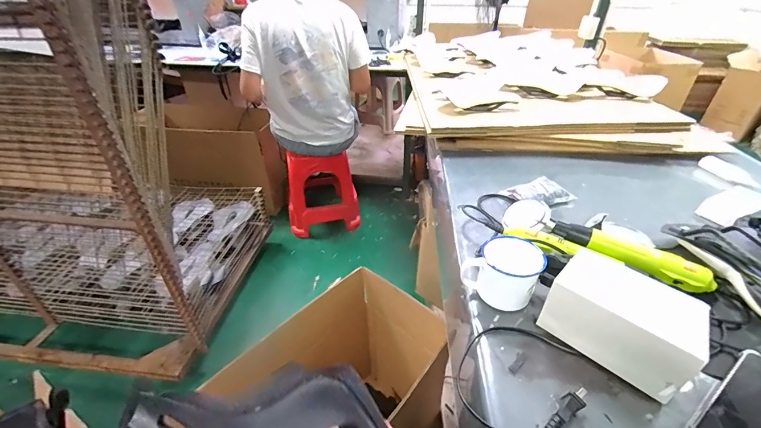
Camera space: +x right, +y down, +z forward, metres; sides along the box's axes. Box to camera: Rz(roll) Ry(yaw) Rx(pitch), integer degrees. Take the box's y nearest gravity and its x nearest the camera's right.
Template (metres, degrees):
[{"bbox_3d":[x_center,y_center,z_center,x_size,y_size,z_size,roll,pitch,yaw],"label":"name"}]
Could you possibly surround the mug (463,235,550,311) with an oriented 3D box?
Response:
[{"bbox_3d":[0.179,0.082,0.522,0.108,0.089,0.076,29,46,34],"label":"mug"}]

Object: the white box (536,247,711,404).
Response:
[{"bbox_3d":[0.303,0.135,0.445,0.155,0.097,0.098,28,45,33],"label":"white box"}]

